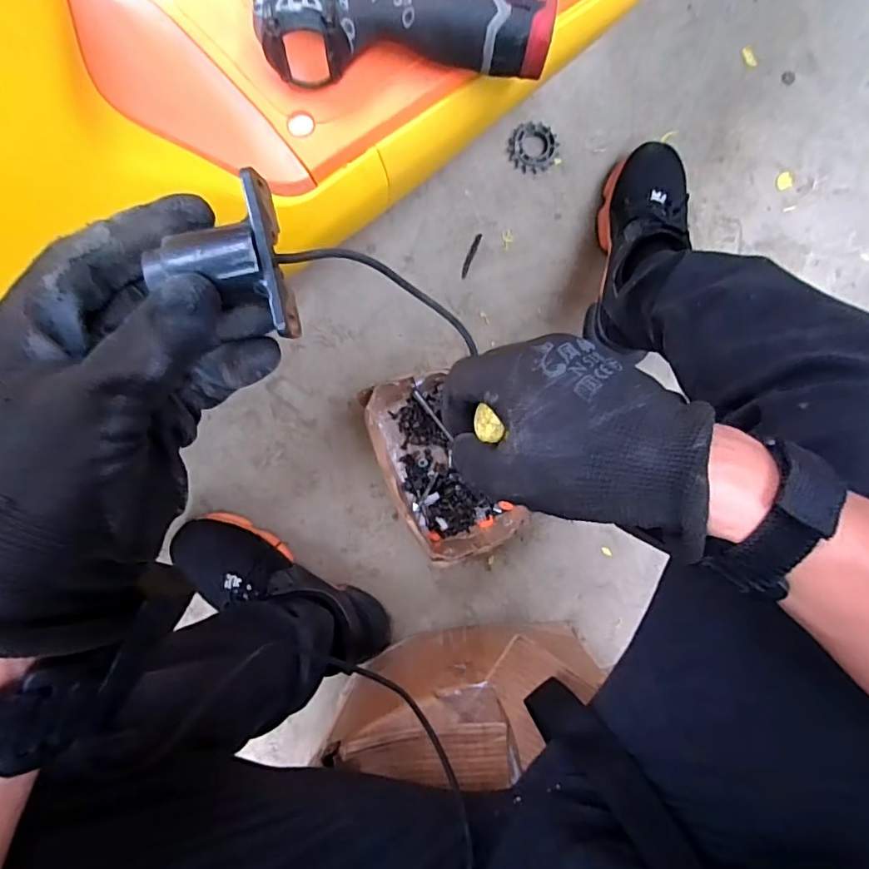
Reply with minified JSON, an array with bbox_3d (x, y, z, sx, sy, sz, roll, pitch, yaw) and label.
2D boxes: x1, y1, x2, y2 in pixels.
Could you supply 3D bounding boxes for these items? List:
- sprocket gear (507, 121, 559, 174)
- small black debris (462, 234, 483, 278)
[{"bbox_3d":[0.129,-0.375,0.677,0.064,0.010,0.060,0,88,-2],"label":"sprocket gear"},{"bbox_3d":[0.047,-0.233,0.676,0.009,0.004,0.061,23,87,-1],"label":"small black debris"}]

